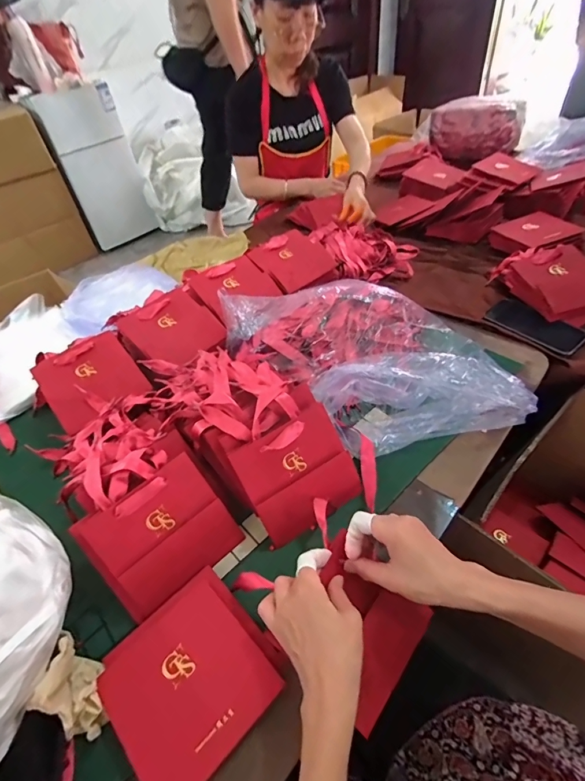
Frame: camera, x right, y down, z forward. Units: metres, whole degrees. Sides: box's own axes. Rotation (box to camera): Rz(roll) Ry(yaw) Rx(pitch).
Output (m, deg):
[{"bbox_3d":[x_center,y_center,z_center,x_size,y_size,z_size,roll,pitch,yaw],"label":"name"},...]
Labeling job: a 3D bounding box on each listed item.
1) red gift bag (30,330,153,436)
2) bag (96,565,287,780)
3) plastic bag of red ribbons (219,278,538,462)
[{"bbox_3d":[-0.338,-0.020,0.663,0.141,0.055,0.153,-34,76,-25],"label":"red gift bag"},{"bbox_3d":[-0.105,0.287,0.407,0.151,0.018,0.153,-38,52,-27],"label":"bag"},{"bbox_3d":[0.124,-0.065,0.647,0.476,0.122,0.262,29,56,31],"label":"plastic bag of red ribbons"}]

